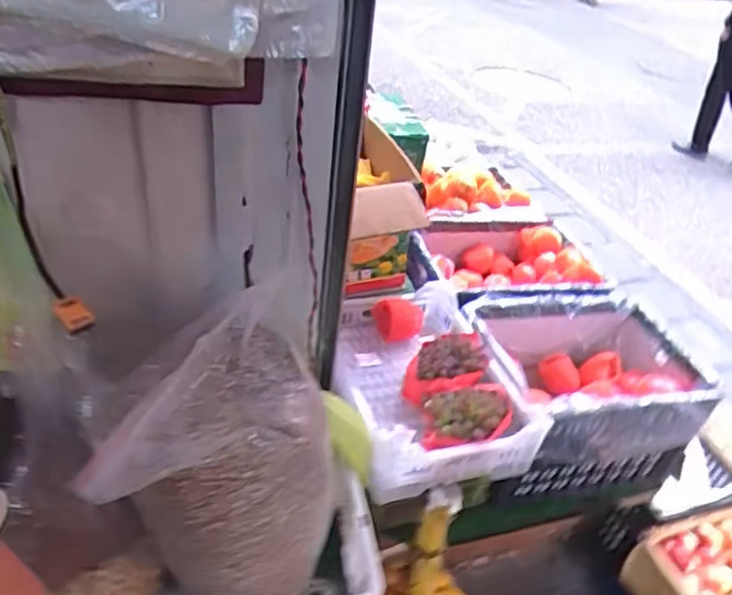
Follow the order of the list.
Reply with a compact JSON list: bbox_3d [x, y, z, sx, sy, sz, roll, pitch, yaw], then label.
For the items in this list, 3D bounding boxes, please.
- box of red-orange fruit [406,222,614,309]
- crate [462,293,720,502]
[{"bbox_3d":[0.345,-0.079,1.656,0.507,0.172,0.388,-6,38,-18],"label":"box of red-orange fruit"},{"bbox_3d":[0.473,0.220,1.417,0.473,0.311,0.383,-5,38,-16],"label":"crate"}]

